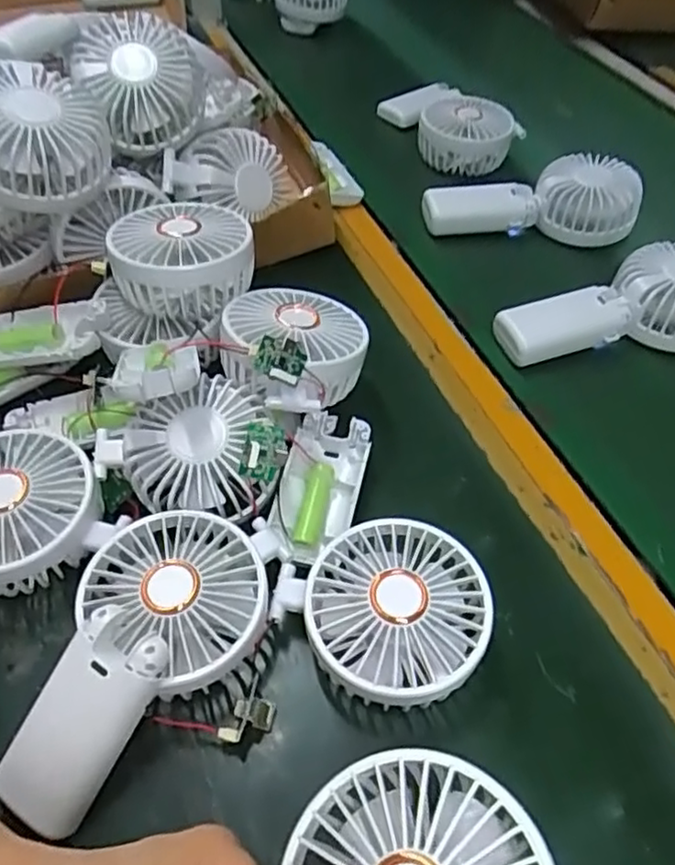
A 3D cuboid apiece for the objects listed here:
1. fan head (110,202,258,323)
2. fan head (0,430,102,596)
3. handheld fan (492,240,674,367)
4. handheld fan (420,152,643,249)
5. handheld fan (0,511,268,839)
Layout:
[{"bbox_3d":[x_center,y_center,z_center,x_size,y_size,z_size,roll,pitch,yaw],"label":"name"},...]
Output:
[{"bbox_3d":[-0.095,-0.109,0.411,0.081,0.045,0.076,2,51,-2],"label":"fan head"},{"bbox_3d":[-0.172,0.045,0.357,0.084,0.049,0.085,2,51,-2],"label":"fan head"},{"bbox_3d":[0.202,-0.094,0.483,0.179,0.048,0.074,-6,52,-8],"label":"handheld fan"},{"bbox_3d":[0.165,-0.199,0.561,0.179,0.051,0.063,1,51,-3],"label":"handheld fan"},{"bbox_3d":[-0.090,0.106,0.305,0.087,0.060,0.145,20,53,12],"label":"handheld fan"}]

